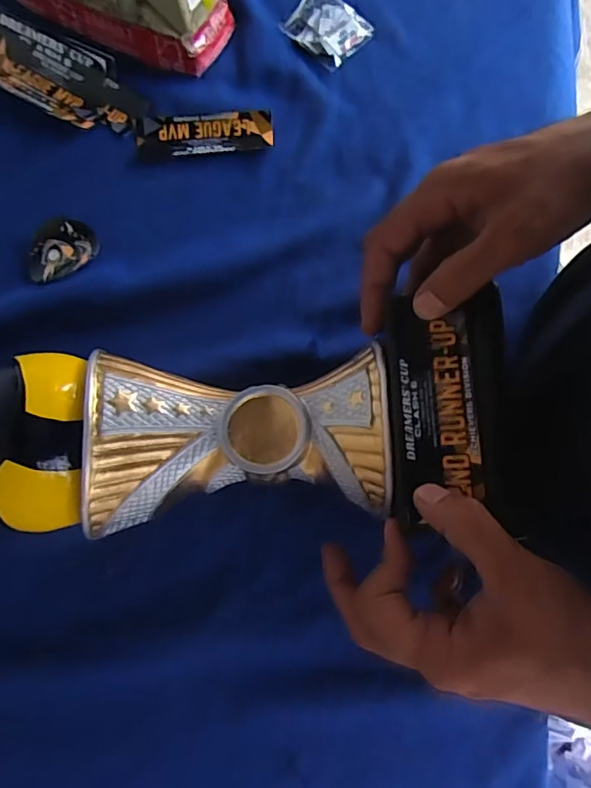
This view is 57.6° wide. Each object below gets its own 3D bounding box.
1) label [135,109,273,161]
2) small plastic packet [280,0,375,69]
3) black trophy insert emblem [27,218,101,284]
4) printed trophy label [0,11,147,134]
[{"bbox_3d":[-0.084,-0.238,0.492,0.124,0.011,0.038,-3,79,0],"label":"label"},{"bbox_3d":[0.029,-0.346,0.504,0.073,0.009,0.055,42,82,8],"label":"small plastic packet"},{"bbox_3d":[-0.206,-0.125,0.472,0.064,0.009,0.050,-33,81,-5],"label":"black trophy insert emblem"},{"bbox_3d":[-0.227,-0.299,0.498,0.186,0.018,0.069,27,81,6],"label":"printed trophy label"}]

